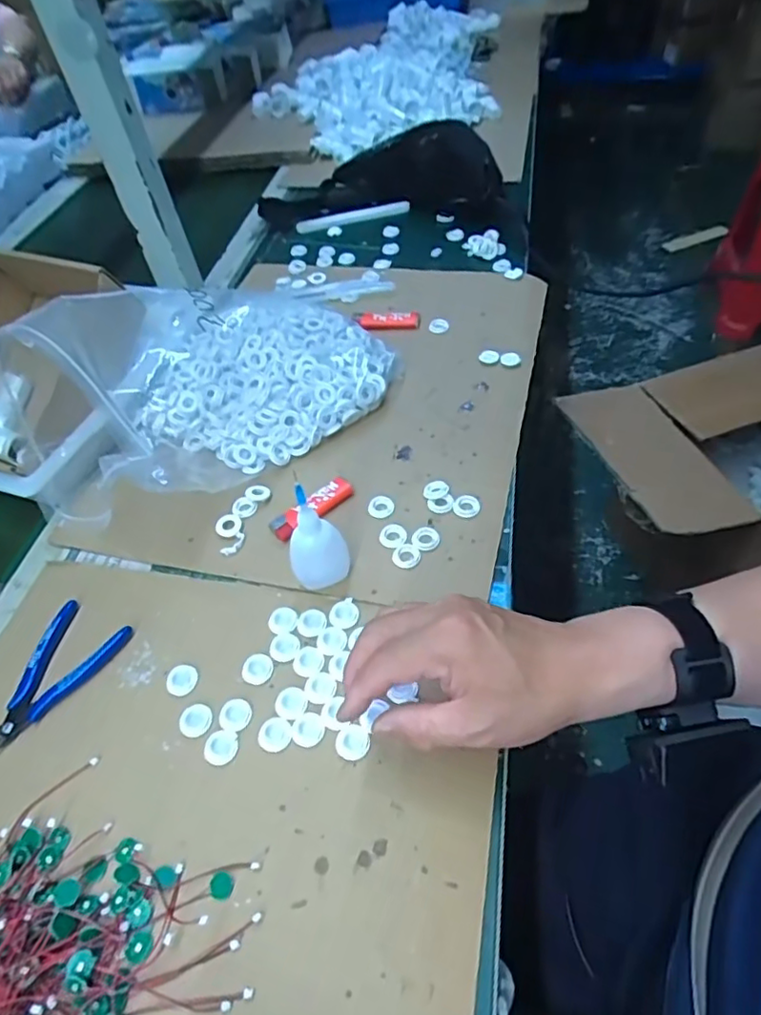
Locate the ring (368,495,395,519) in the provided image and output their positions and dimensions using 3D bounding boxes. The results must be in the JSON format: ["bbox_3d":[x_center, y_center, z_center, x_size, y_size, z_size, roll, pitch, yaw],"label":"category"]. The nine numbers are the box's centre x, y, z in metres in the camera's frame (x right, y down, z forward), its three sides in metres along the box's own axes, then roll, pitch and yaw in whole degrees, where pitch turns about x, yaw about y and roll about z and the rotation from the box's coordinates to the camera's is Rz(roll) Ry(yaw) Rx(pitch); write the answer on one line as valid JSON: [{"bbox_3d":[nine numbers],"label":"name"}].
[{"bbox_3d":[0.001,-0.001,0.535,0.024,0.004,0.021,-10,50,-3],"label":"ring"}]

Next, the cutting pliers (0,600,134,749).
[{"bbox_3d":[-0.256,0.130,0.459,0.066,0.009,0.116,19,55,20],"label":"cutting pliers"}]

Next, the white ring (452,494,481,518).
[{"bbox_3d":[0.076,-0.002,0.526,0.023,0.004,0.024,-3,50,3],"label":"white ring"}]

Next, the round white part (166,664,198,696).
[{"bbox_3d":[-0.151,0.130,0.451,0.023,0.004,0.023,-3,50,3],"label":"round white part"}]

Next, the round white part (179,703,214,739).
[{"bbox_3d":[-0.133,0.154,0.430,0.024,0.004,0.023,-3,50,3],"label":"round white part"}]

